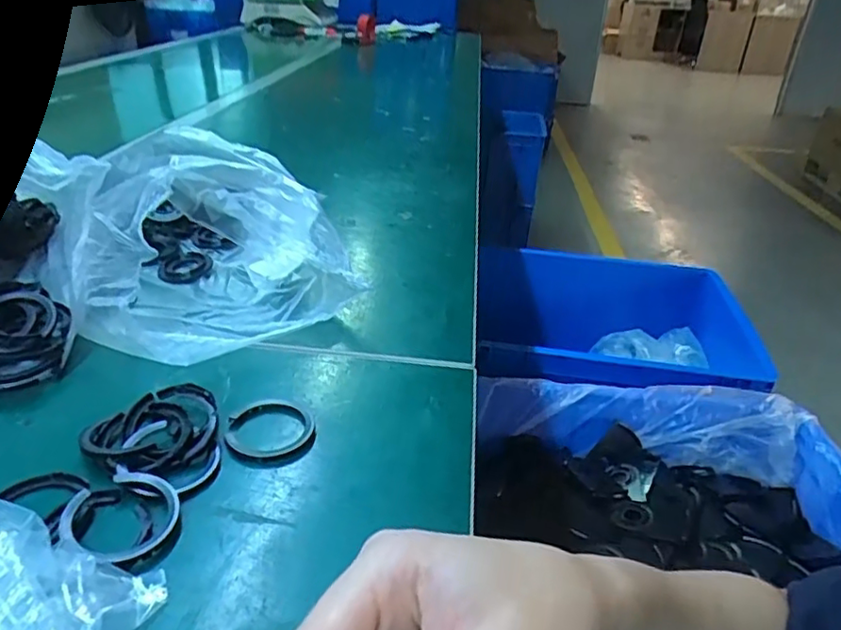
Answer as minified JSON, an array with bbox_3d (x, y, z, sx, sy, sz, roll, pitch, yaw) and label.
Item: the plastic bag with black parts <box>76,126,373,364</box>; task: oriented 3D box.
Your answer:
[{"bbox_3d":[-0.173,-0.070,0.475,0.182,0.091,0.225,-13,34,-26],"label":"plastic bag with black parts"}]

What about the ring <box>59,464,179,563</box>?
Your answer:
[{"bbox_3d":[-0.140,0.095,0.284,0.051,0.011,0.048,2,30,-1],"label":"ring"}]

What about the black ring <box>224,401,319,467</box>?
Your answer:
[{"bbox_3d":[-0.086,0.066,0.348,0.048,0.004,0.050,-1,30,-7],"label":"black ring"}]

